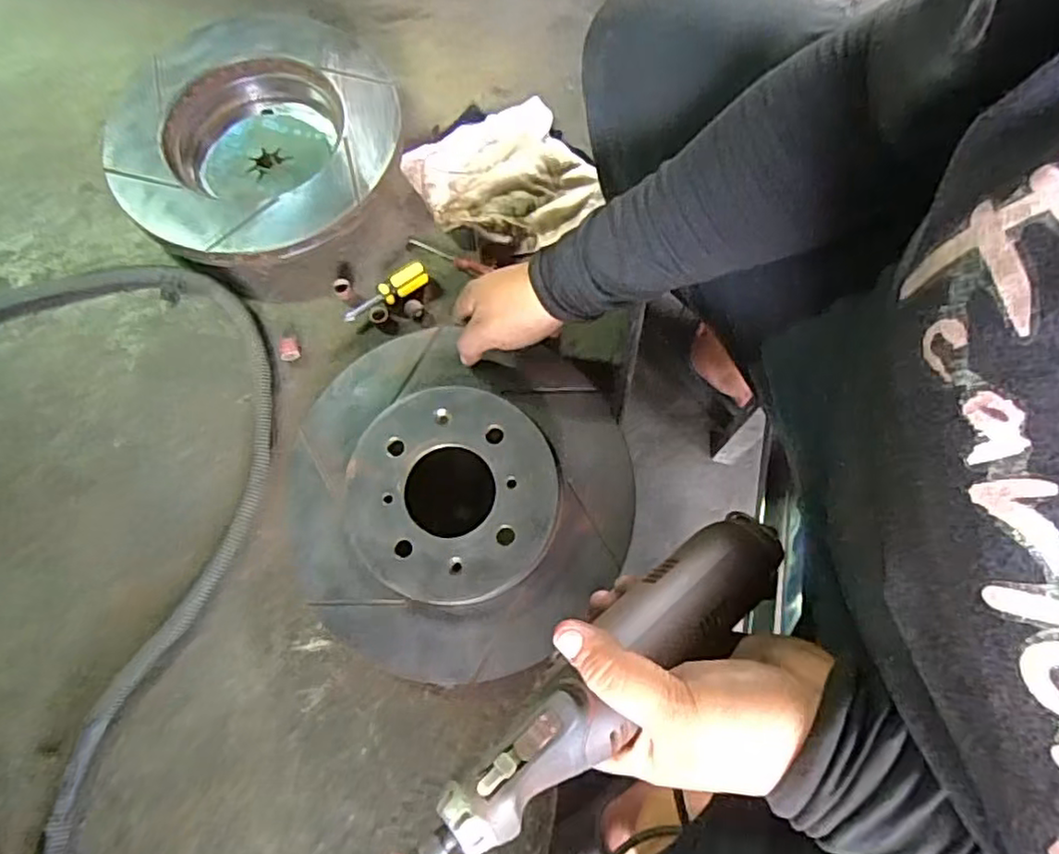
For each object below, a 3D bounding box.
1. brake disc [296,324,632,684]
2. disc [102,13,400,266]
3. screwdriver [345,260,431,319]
[{"bbox_3d":[-0.056,0.053,0.479,0.246,0.053,0.236,0,71,0],"label":"brake disc"},{"bbox_3d":[-0.243,-0.259,0.600,0.247,0.050,0.257,-5,71,-1],"label":"disc"},{"bbox_3d":[-0.123,-0.114,0.565,0.077,0.025,0.021,-28,74,-9],"label":"screwdriver"}]

